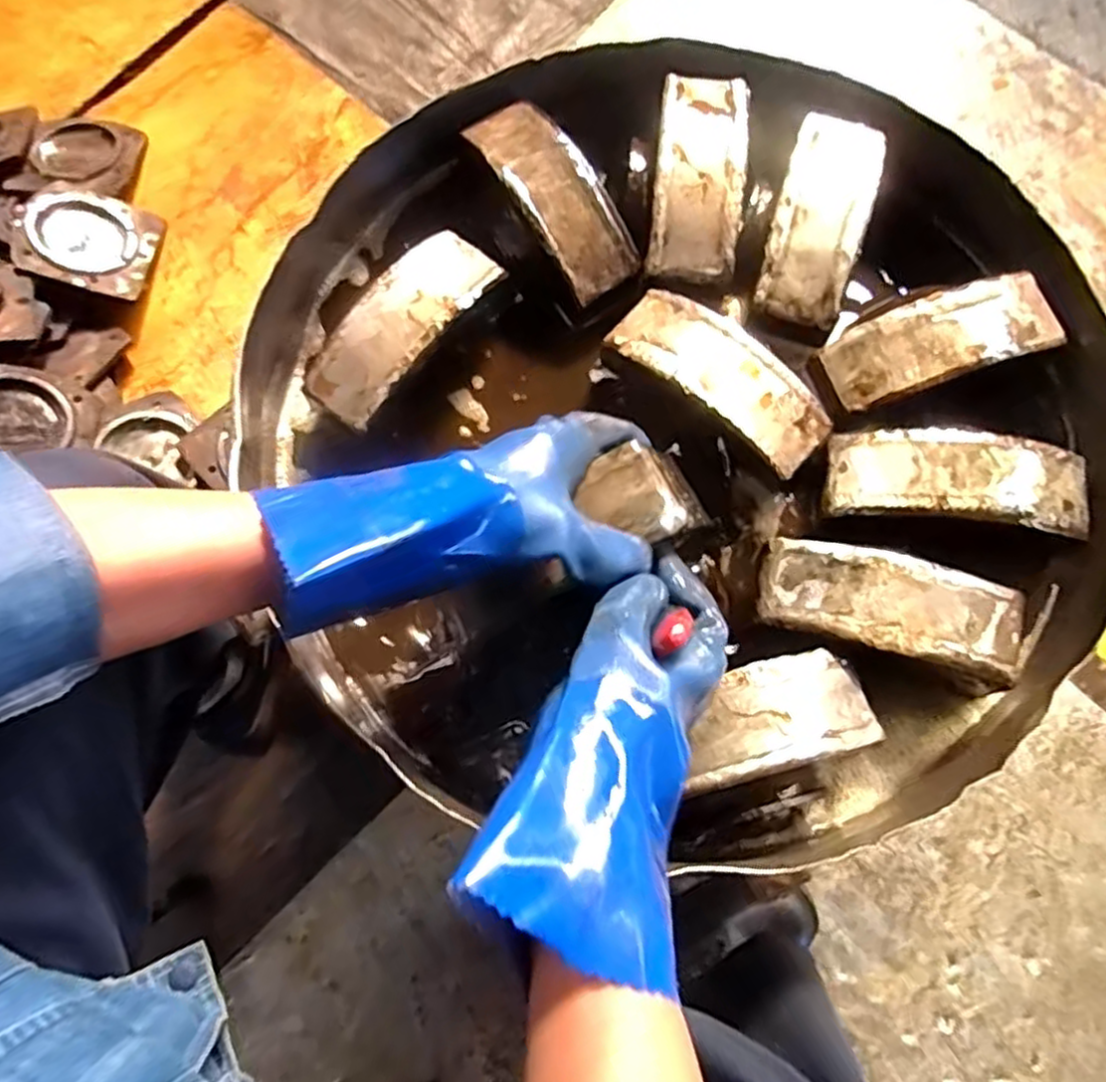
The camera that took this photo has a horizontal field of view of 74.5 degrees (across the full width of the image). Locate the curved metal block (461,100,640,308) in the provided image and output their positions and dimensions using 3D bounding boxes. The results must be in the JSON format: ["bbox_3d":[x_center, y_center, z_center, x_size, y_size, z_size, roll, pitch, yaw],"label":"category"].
[{"bbox_3d":[0.002,-0.250,0.527,0.059,0.033,0.156,-35,79,-5],"label":"curved metal block"}]

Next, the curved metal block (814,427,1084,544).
[{"bbox_3d":[0.258,-0.040,0.467,0.154,0.029,0.060,6,79,4],"label":"curved metal block"}]

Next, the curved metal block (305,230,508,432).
[{"bbox_3d":[-0.102,-0.151,0.500,0.055,0.031,0.156,39,83,9],"label":"curved metal block"}]

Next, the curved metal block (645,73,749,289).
[{"bbox_3d":[0.107,-0.264,0.528,0.061,0.030,0.157,7,79,4],"label":"curved metal block"}]

